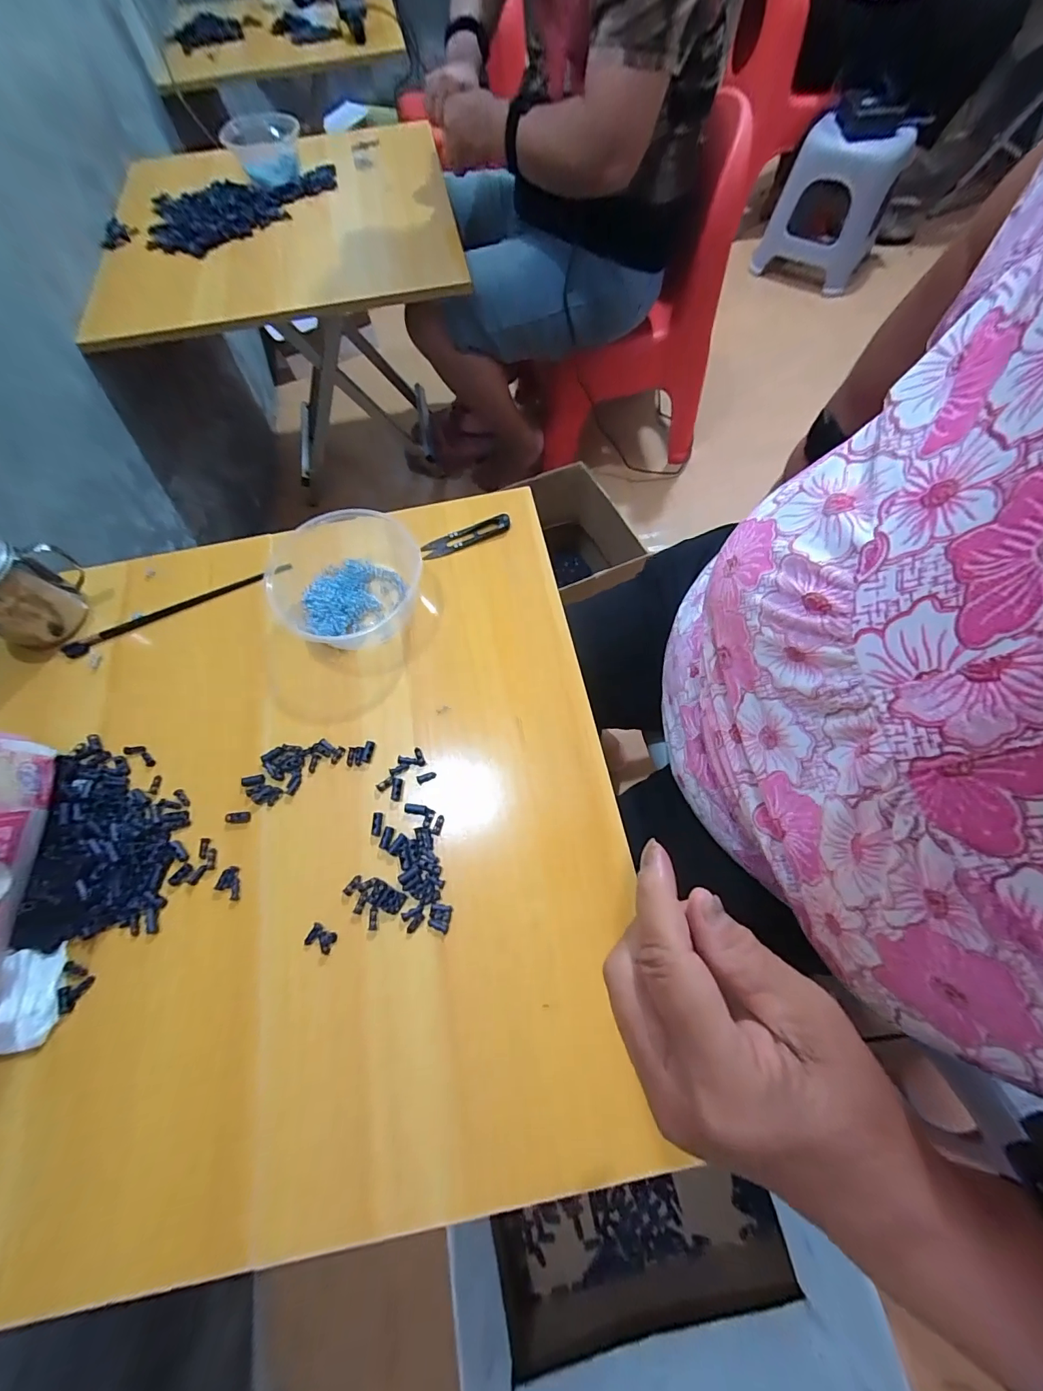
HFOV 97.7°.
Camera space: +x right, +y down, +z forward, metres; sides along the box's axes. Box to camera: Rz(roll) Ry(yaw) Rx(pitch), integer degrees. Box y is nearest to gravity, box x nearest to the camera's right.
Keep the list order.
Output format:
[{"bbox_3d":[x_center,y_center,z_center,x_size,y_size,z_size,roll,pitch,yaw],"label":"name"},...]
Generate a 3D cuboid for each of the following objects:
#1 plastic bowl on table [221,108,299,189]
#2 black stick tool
[{"bbox_3d":[-0.444,-0.935,0.789,0.107,0.069,0.124,1,68,3],"label":"plastic bowl on table"},{"bbox_3d":[-0.357,-0.092,0.473,0.235,0.007,0.016,-24,69,-7],"label":"black stick tool"}]

